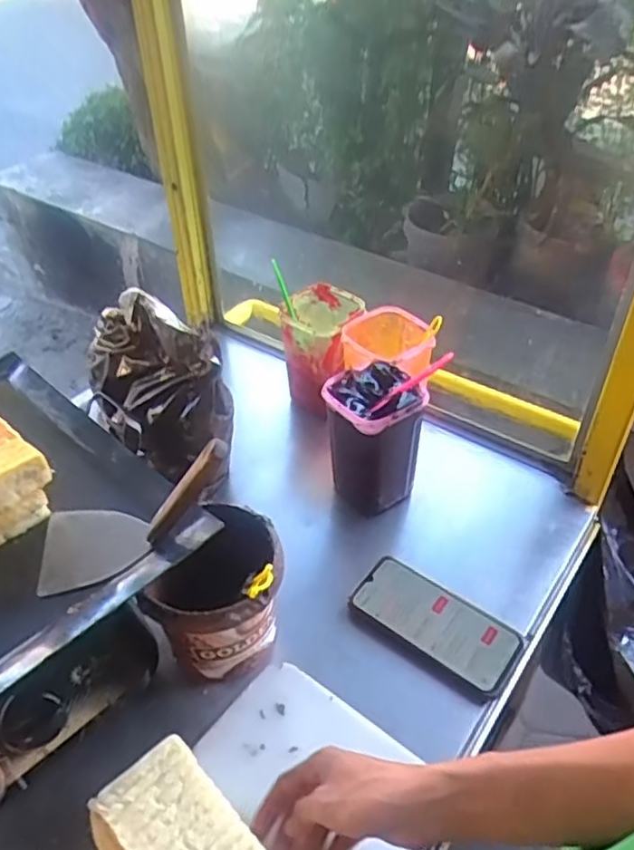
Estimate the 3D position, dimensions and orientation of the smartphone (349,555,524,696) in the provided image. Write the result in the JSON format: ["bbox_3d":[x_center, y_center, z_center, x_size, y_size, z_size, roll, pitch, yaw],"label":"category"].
[{"bbox_3d":[0.118,0.197,0.672,0.165,0.014,0.078,27,50,27],"label":"smartphone"}]

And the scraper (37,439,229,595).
[{"bbox_3d":[-0.146,0.081,0.565,0.193,0.052,0.080,-31,39,21],"label":"scraper"}]

